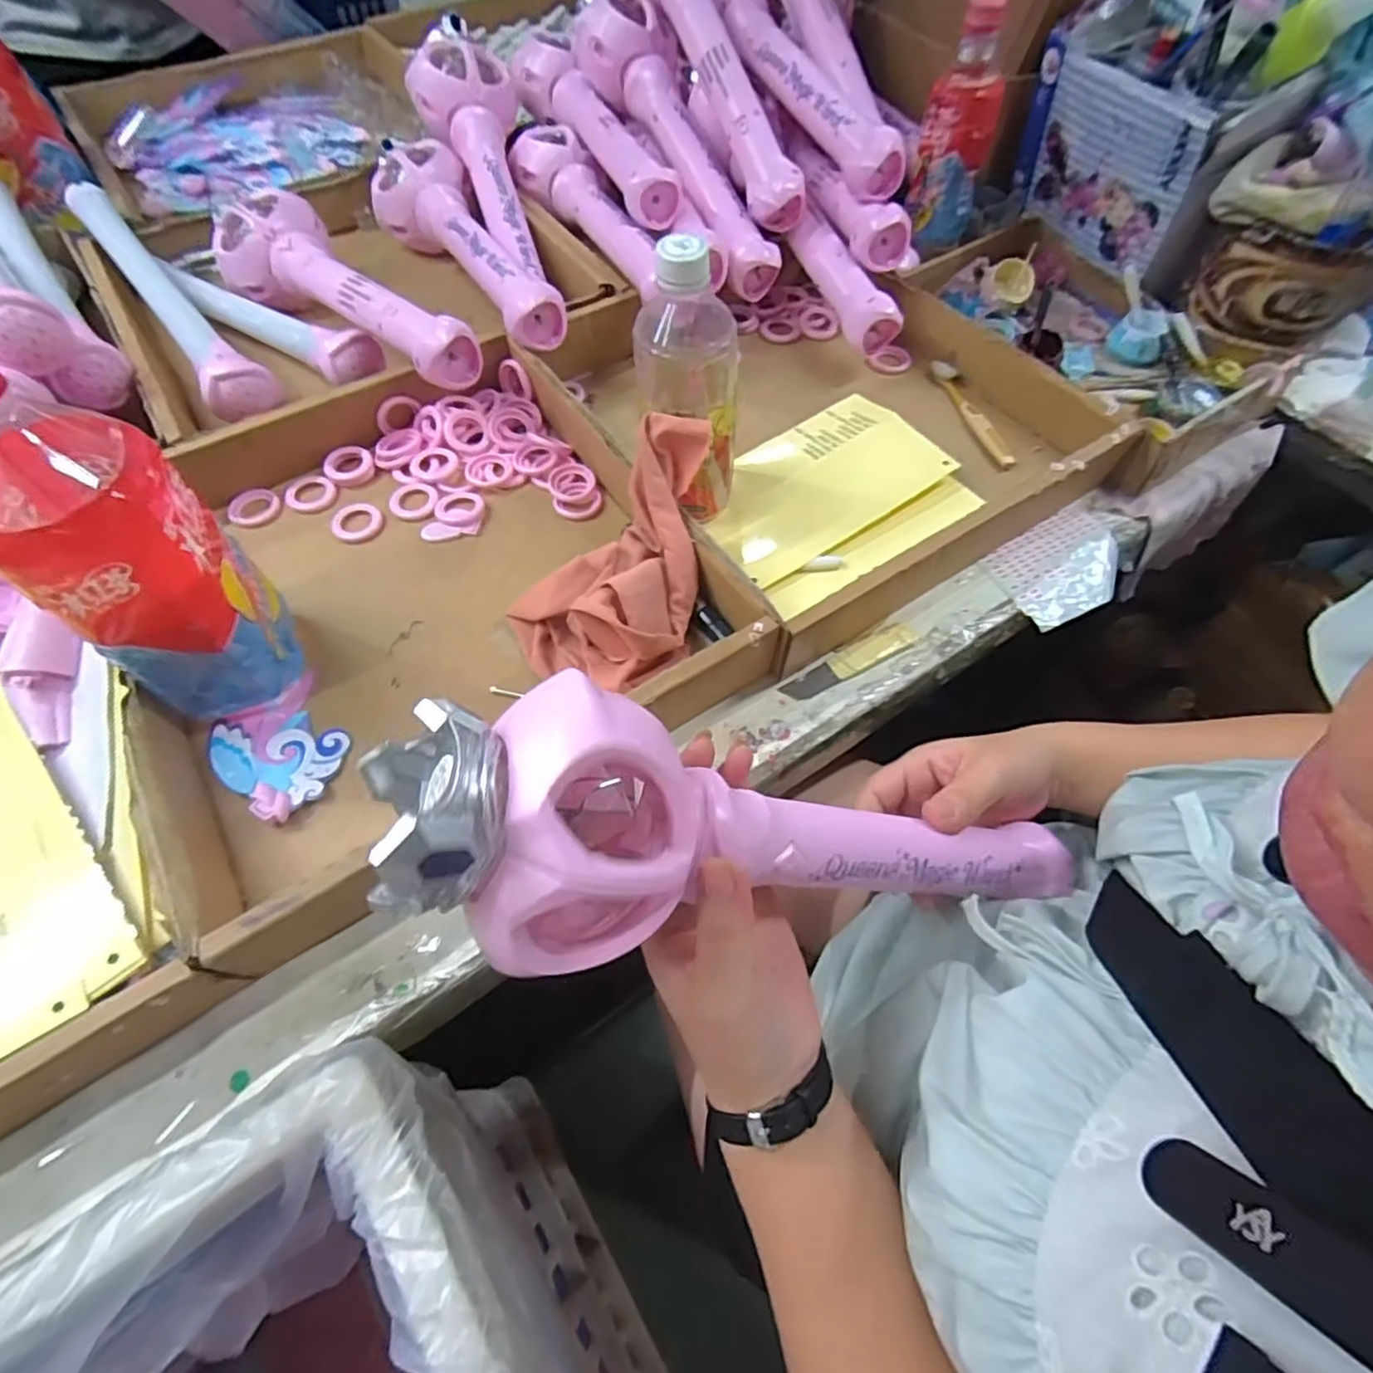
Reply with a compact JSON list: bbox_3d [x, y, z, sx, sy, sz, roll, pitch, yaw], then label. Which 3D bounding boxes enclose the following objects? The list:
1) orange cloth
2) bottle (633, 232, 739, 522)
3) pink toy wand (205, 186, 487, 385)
[{"bbox_3d":[-0.050,-0.085,0.433,0.115,0.102,0.158,8,61,4],"label":"orange cloth"},{"bbox_3d":[0.002,-0.197,0.445,0.067,0.176,0.064,-10,62,-7],"label":"bottle"},{"bbox_3d":[-0.295,-0.339,0.569,0.329,0.065,0.093,40,68,19],"label":"pink toy wand"}]

